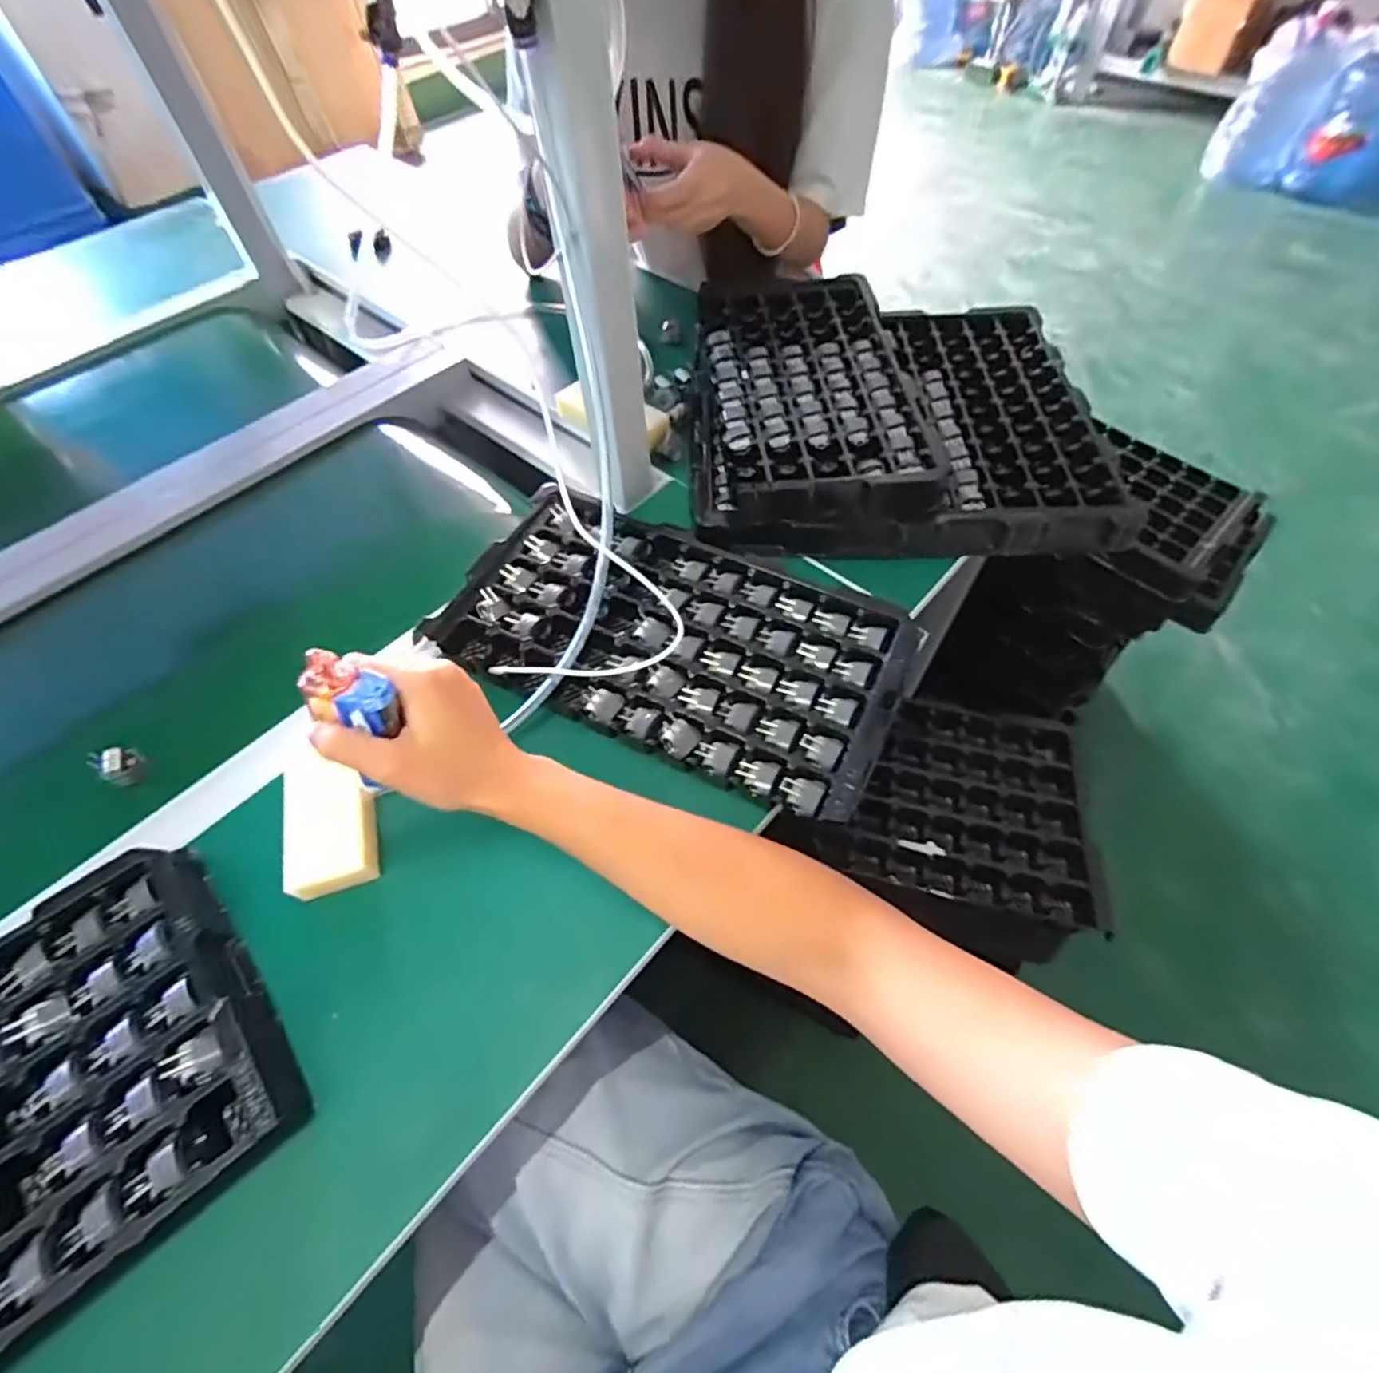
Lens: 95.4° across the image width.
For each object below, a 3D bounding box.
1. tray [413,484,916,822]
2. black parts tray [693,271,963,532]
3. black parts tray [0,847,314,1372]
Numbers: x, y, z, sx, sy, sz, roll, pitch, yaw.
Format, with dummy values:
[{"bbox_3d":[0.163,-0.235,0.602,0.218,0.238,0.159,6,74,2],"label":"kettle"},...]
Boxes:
[{"bbox_3d":[-0.011,-0.047,0.509,0.353,0.032,0.198,23,61,15],"label":"tray"},{"bbox_3d":[0.123,-0.308,0.647,0.224,0.038,0.365,0,58,1],"label":"black parts tray"},{"bbox_3d":[-0.410,0.264,0.332,0.337,0.031,0.220,-37,64,-20],"label":"black parts tray"}]

